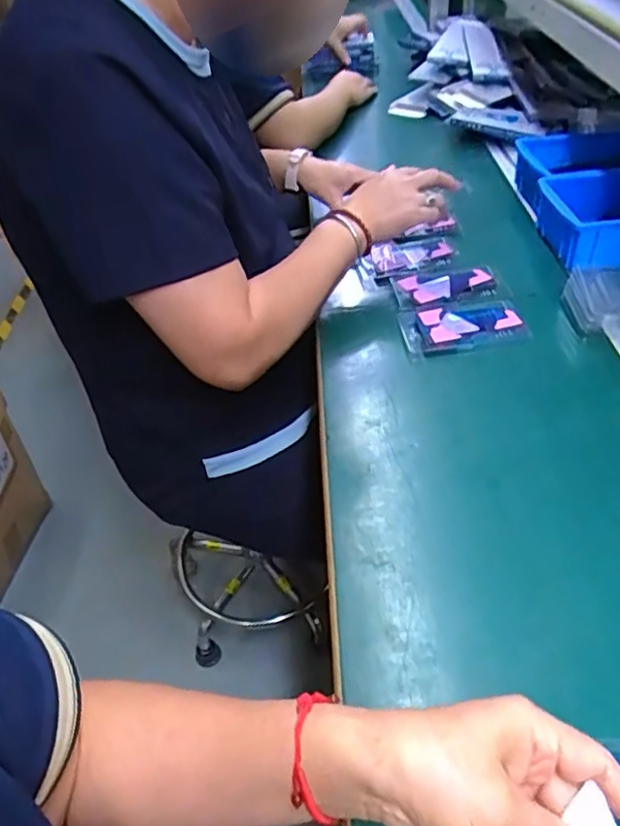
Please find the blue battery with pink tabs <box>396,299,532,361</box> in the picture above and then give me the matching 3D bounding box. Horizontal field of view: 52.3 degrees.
[{"bbox_3d":[0.160,-0.091,0.664,0.124,0.017,0.072,-4,43,2],"label":"blue battery with pink tabs"}]

